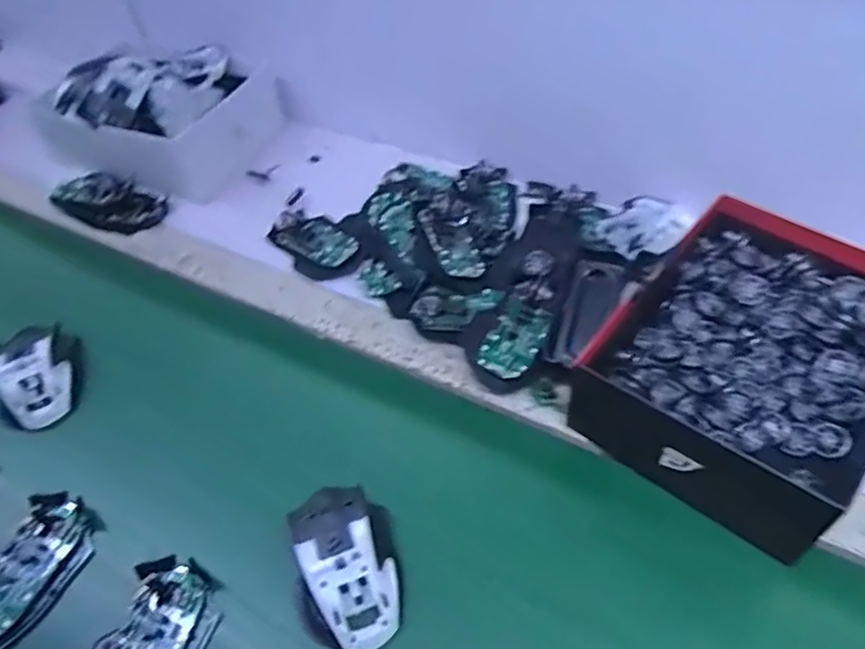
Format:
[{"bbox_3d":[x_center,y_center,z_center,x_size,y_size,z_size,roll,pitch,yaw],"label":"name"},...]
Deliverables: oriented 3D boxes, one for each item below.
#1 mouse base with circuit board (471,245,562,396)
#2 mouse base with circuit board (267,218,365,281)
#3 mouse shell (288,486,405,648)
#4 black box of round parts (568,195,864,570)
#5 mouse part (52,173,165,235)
[{"bbox_3d":[0.081,-0.009,0.565,0.059,0.021,0.143,19,67,18],"label":"mouse base with circuit board"},{"bbox_3d":[-0.121,-0.083,0.667,0.069,0.013,0.095,-31,55,-20],"label":"mouse base with circuit board"},{"bbox_3d":[-0.060,0.165,0.437,0.068,0.033,0.109,-14,51,-7],"label":"mouse shell"},{"bbox_3d":[0.253,0.027,0.493,0.198,0.077,0.235,30,59,25],"label":"black box of round parts"},{"bbox_3d":[-0.377,-0.141,0.729,0.122,0.030,0.066,19,55,19],"label":"mouse part"}]

